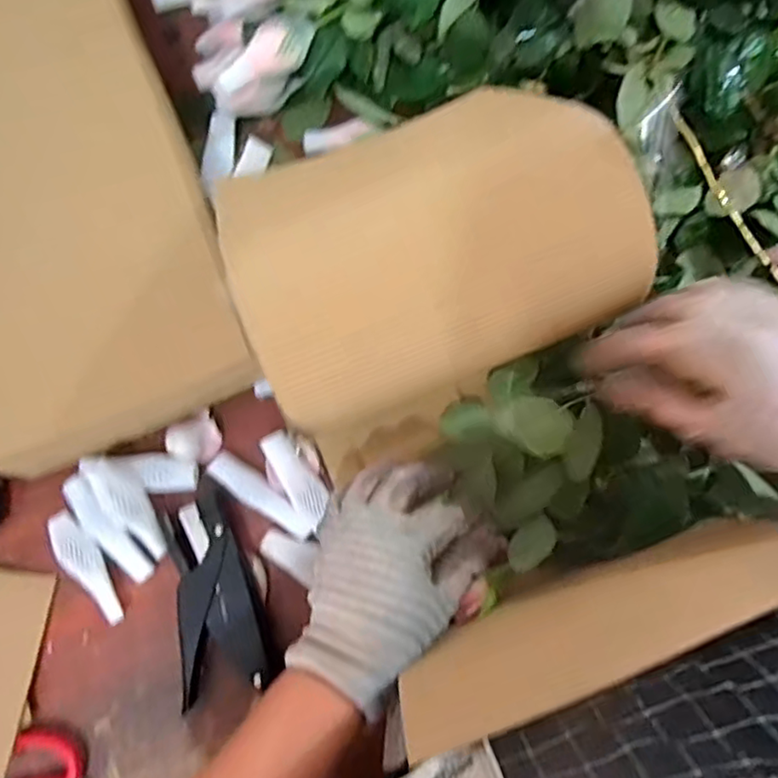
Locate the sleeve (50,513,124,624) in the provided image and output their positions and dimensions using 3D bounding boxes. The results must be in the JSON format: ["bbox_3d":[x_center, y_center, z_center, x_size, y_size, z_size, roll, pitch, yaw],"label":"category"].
[{"bbox_3d":[-0.224,0.134,0.472,0.028,0.016,0.090,-31,81,-5],"label":"sleeve"}]

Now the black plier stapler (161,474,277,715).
[{"bbox_3d":[-0.131,0.145,0.464,0.064,0.014,0.149,-15,80,-3],"label":"black plier stapler"}]

